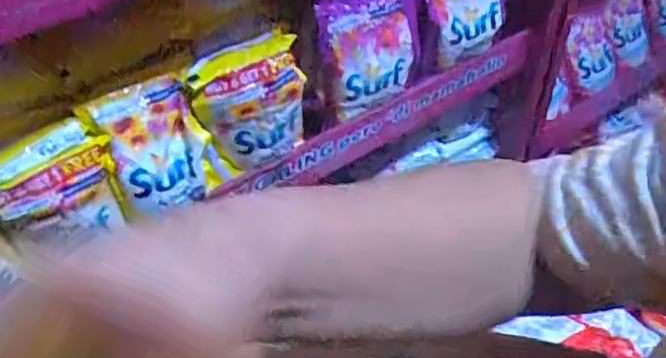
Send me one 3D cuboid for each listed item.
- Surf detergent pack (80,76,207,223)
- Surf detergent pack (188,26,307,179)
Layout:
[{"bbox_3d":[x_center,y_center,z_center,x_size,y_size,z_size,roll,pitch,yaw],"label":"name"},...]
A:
[{"bbox_3d":[-0.128,-0.021,0.477,0.070,0.092,0.007,-27,26,-26],"label":"Surf detergent pack"},{"bbox_3d":[-0.065,-0.060,0.520,0.085,0.092,0.048,-16,49,-13],"label":"Surf detergent pack"}]

